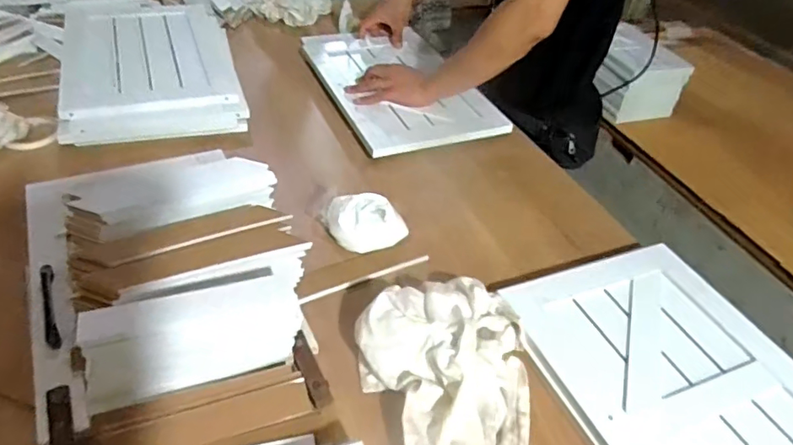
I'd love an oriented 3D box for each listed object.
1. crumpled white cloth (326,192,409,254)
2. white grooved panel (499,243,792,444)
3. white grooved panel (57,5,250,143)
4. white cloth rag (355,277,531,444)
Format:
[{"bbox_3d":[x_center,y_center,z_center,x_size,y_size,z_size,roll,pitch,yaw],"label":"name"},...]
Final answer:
[{"bbox_3d":[-0.041,-0.007,0.760,0.105,0.052,0.084,-11,45,-19],"label":"crumpled white cloth"},{"bbox_3d":[0.332,0.191,0.577,0.288,0.018,0.418,-11,43,-20],"label":"white grooved panel"},{"bbox_3d":[-0.466,-0.314,1.027,0.283,0.036,0.467,-11,44,-18],"label":"white grooved panel"},{"bbox_3d":[0.070,0.158,0.573,0.184,0.066,0.206,-14,46,-22],"label":"white cloth rag"}]

